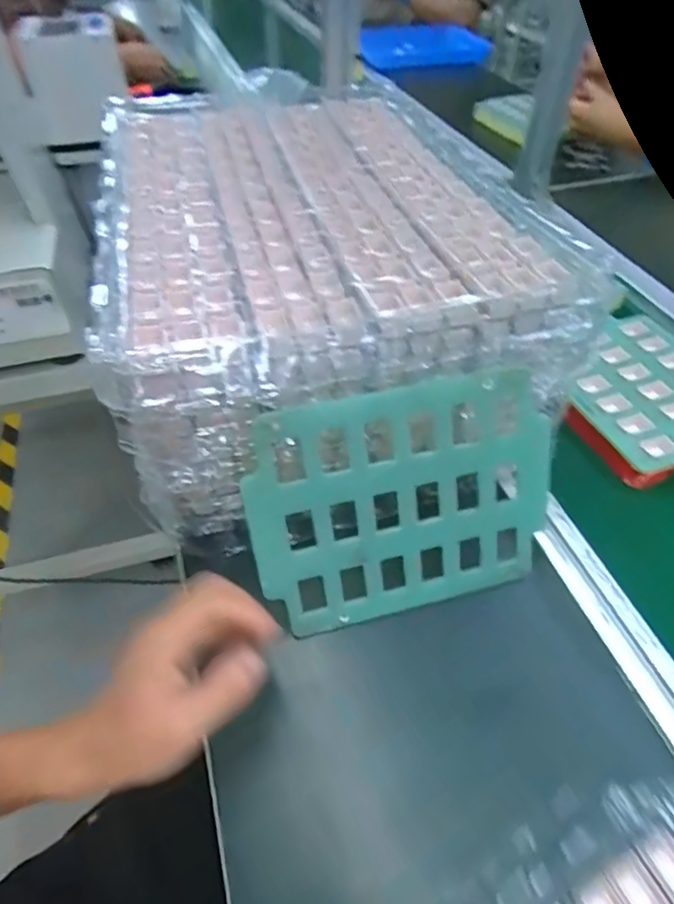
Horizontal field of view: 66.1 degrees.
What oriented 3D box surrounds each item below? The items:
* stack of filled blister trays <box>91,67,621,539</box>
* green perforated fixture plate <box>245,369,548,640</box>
[{"bbox_3d":[-0.037,-0.195,0.535,0.333,0.171,0.496,-10,49,-11],"label":"stack of filled blister trays"},{"bbox_3d":[0.051,0.040,0.381,0.224,0.176,0.007,-12,21,-10],"label":"green perforated fixture plate"}]

